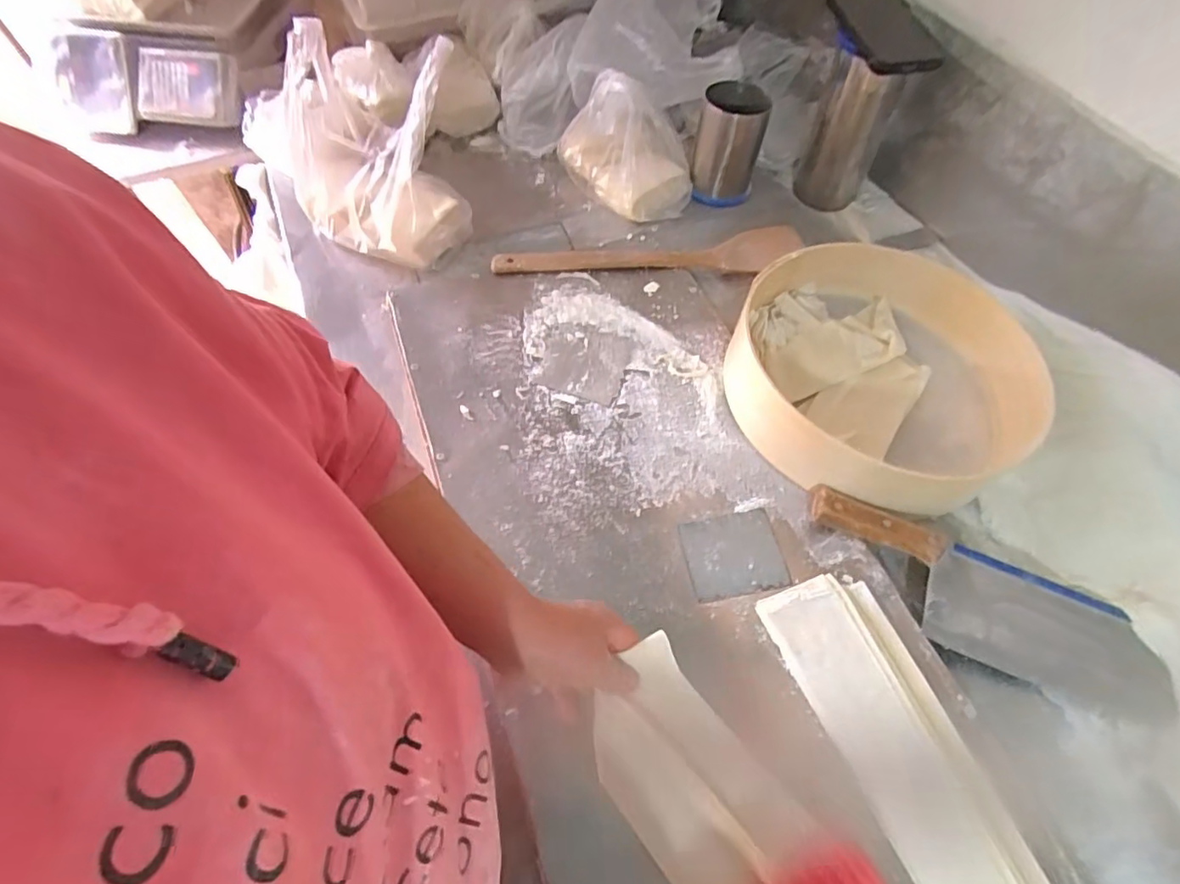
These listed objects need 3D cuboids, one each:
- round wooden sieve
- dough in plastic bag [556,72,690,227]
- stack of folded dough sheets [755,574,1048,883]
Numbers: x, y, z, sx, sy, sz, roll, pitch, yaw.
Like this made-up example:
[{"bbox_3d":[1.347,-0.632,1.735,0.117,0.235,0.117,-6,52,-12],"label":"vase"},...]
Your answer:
[{"bbox_3d":[0.284,-0.070,0.576,0.254,0.067,0.287,-8,61,-5],"label":"round wooden sieve"},{"bbox_3d":[0.043,-0.359,0.741,0.175,0.137,0.103,3,61,2],"label":"dough in plastic bag"},{"bbox_3d":[0.232,0.223,0.440,0.094,0.014,0.254,-20,63,-11],"label":"stack of folded dough sheets"}]

